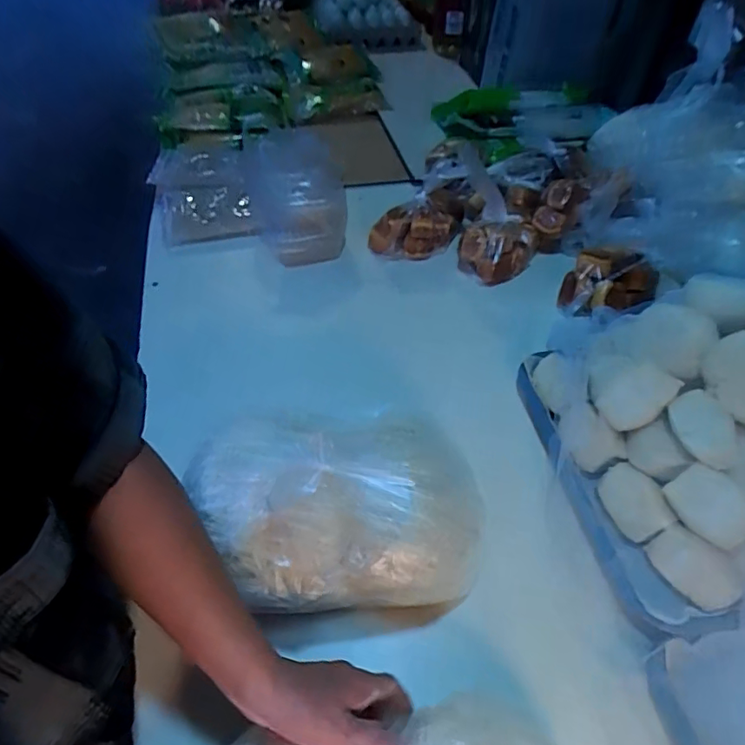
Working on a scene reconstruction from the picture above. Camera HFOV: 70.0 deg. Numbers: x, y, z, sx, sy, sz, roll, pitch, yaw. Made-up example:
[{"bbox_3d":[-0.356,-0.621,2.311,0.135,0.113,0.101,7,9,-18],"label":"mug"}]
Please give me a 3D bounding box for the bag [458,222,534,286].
[{"bbox_3d":[0.212,-0.208,0.919,0.128,0.073,0.094,16,52,10],"label":"bag"}]

